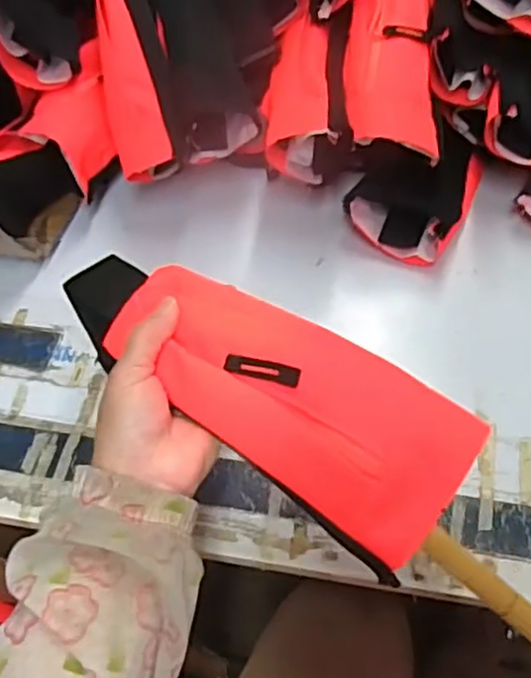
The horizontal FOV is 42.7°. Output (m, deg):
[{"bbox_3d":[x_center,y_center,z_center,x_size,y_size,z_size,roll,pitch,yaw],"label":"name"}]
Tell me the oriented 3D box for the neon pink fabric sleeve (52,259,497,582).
[{"bbox_3d":[-0.002,0.021,0.413,0.257,0.034,0.104,33,63,15],"label":"neon pink fabric sleeve"}]

